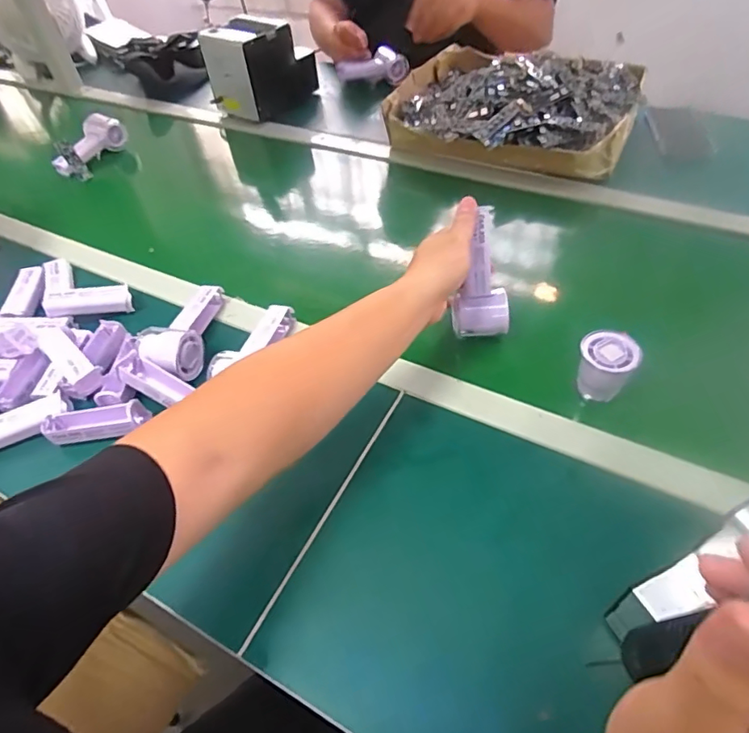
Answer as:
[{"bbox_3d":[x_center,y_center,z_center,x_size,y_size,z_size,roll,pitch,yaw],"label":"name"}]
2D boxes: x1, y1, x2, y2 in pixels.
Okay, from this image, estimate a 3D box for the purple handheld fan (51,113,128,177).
[{"bbox_3d":[-0.553,-0.424,1.011,0.053,0.064,0.152,36,73,30],"label":"purple handheld fan"}]

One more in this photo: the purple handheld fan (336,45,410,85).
[{"bbox_3d":[0.001,-0.622,1.086,0.151,0.056,0.051,-10,49,-5],"label":"purple handheld fan"}]

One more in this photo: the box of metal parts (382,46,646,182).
[{"bbox_3d":[0.235,-0.460,0.897,0.402,0.105,0.292,22,54,22],"label":"box of metal parts"}]

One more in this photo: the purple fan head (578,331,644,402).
[{"bbox_3d":[0.244,0.000,0.554,0.054,0.058,0.049,25,55,23],"label":"purple fan head"}]

